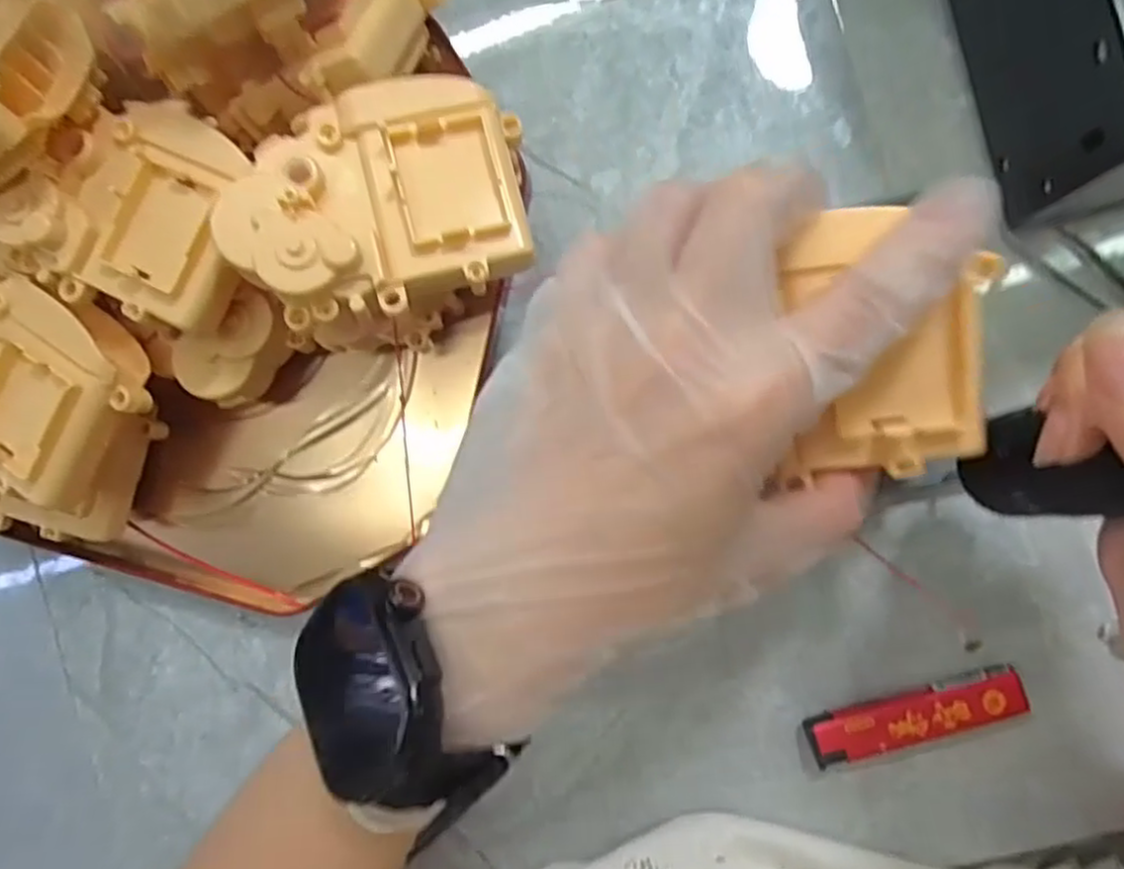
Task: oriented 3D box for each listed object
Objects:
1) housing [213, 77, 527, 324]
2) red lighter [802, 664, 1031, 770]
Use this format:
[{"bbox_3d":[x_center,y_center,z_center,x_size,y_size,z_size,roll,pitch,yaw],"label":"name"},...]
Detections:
[{"bbox_3d":[-0.063,-0.076,0.240,0.098,0.035,0.075,-20,83,-12],"label":"housing"},{"bbox_3d":[0.133,0.106,0.266,0.078,0.011,0.019,-18,87,7],"label":"red lighter"}]

